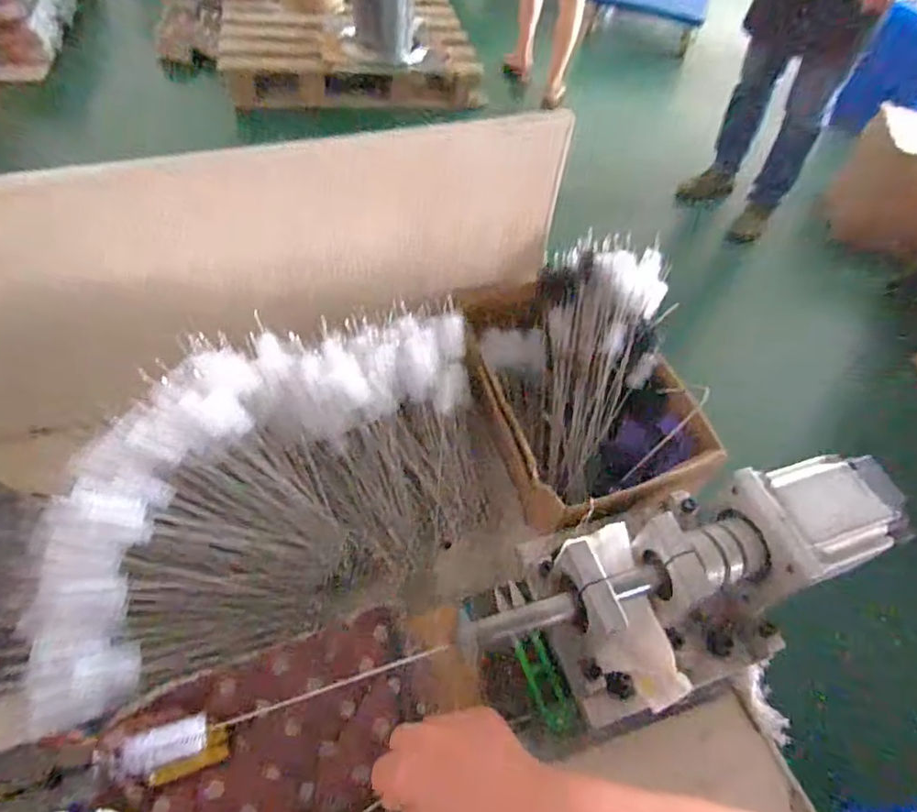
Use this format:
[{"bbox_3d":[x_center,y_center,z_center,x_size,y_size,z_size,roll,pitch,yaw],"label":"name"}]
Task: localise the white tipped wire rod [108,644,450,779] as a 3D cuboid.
[{"bbox_3d":[-0.106,0.182,0.345,0.185,0.011,0.019,-11,55,-19],"label":"white tipped wire rod"}]

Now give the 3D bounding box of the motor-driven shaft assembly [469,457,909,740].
[{"bbox_3d":[0.159,0.140,0.423,0.312,0.118,0.114,-13,55,-16],"label":"motor-driven shaft assembly"}]

